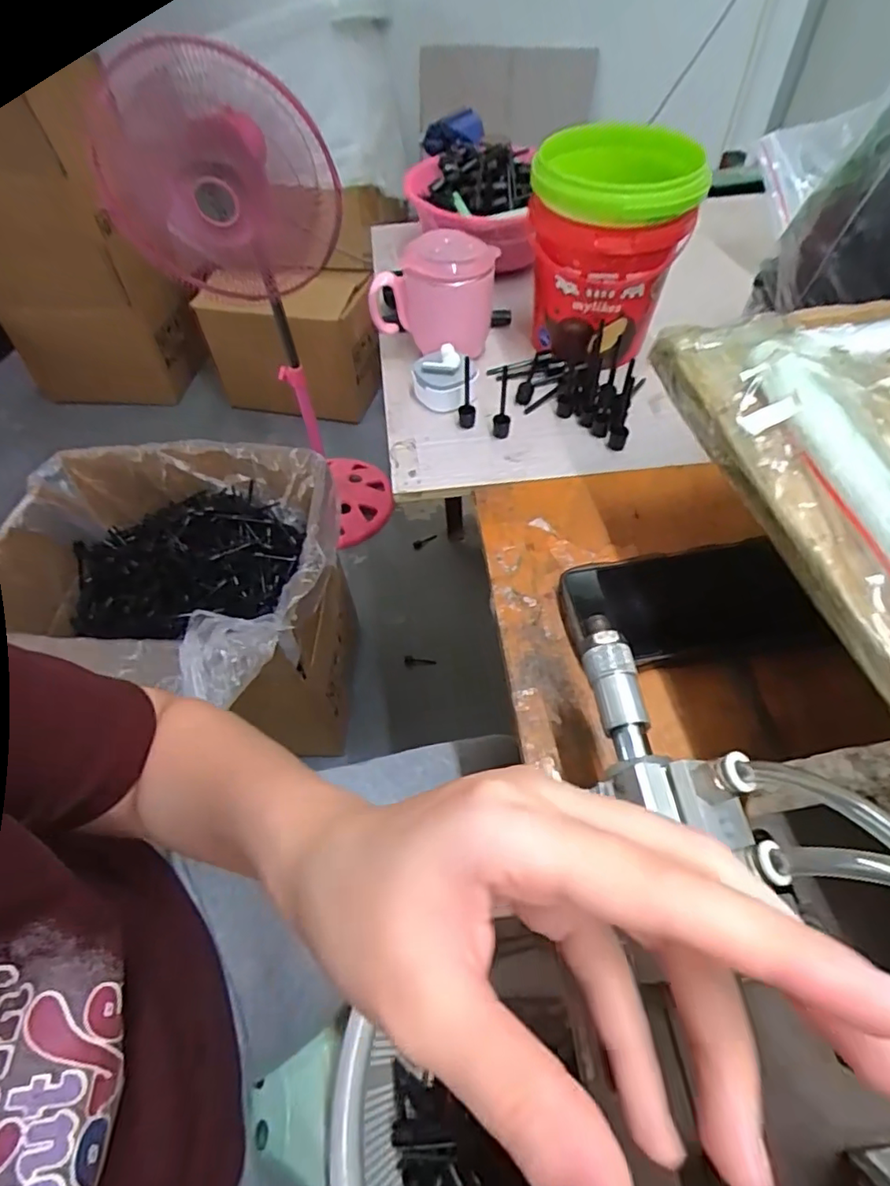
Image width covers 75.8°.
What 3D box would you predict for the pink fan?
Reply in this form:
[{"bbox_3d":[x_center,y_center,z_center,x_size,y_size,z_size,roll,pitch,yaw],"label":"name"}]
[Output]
[{"bbox_3d":[-0.323,-0.452,1.093,0.329,0.878,0.241,-17,55,-10],"label":"pink fan"}]

